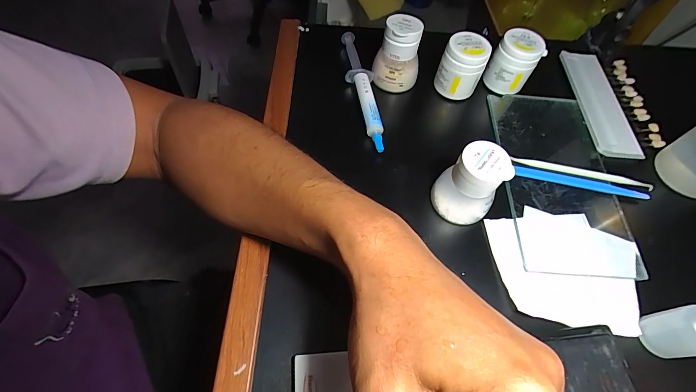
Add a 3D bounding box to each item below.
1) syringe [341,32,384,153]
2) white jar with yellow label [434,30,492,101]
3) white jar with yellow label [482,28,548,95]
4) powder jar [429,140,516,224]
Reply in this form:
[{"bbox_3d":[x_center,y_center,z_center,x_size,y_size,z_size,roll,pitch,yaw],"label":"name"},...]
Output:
[{"bbox_3d":[0.014,-0.116,0.354,0.027,0.025,0.160,-5,58,-4],"label":"syringe"},{"bbox_3d":[0.115,-0.128,0.344,0.043,0.063,0.035,20,59,12],"label":"white jar with yellow label"},{"bbox_3d":[0.174,-0.139,0.354,0.045,0.055,0.041,25,62,14],"label":"white jar with yellow label"},{"bbox_3d":[0.097,-0.009,0.271,0.047,0.061,0.039,1,59,0],"label":"powder jar"}]

